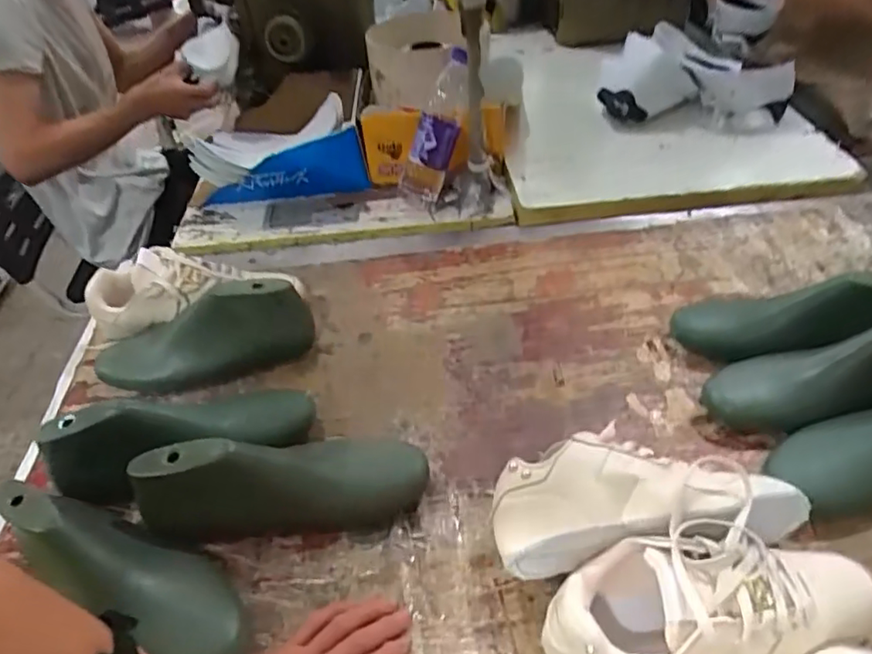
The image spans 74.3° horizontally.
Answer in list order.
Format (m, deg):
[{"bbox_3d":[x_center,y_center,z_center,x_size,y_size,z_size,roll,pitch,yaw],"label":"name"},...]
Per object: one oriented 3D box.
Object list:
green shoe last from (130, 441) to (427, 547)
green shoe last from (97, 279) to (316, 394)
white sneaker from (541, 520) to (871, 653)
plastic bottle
[{"bbox_3d":[-0.140,0.138,0.530,0.250,0.104,0.072,-7,46,-1],"label":"green shoe last"},{"bbox_3d":[-0.272,0.013,0.675,0.250,0.098,0.075,-16,46,-10],"label":"green shoe last"},{"bbox_3d":[0.210,0.209,0.431,0.254,0.095,0.095,-9,46,-3],"label":"white sneaker"},{"bbox_3d":[0.001,-0.297,0.852,0.068,0.218,0.082,-2,40,-31],"label":"plastic bottle"}]

